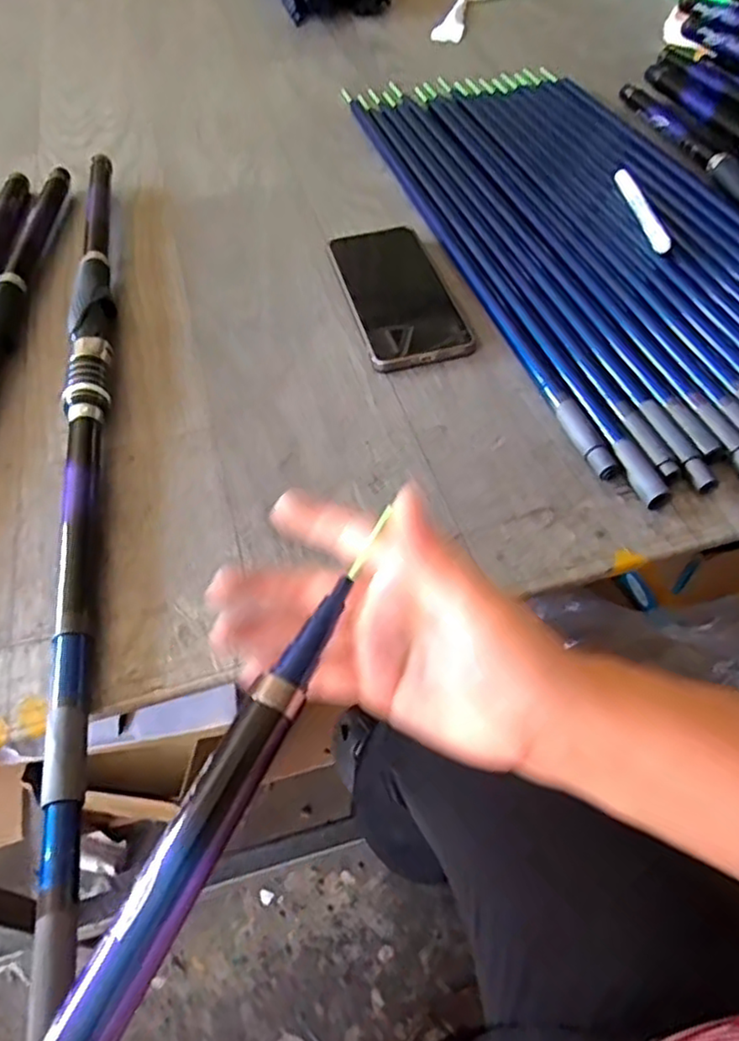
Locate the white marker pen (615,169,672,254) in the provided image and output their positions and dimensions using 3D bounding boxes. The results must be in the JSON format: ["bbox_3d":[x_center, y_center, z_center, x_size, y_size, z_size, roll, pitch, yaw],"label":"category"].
[{"bbox_3d":[0.226,-0.260,0.556,0.014,0.014,0.128,-4,52,1],"label":"white marker pen"}]

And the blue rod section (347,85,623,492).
[{"bbox_3d":[0.065,-0.235,0.560,0.021,0.009,0.551,-15,53,-7],"label":"blue rod section"}]

